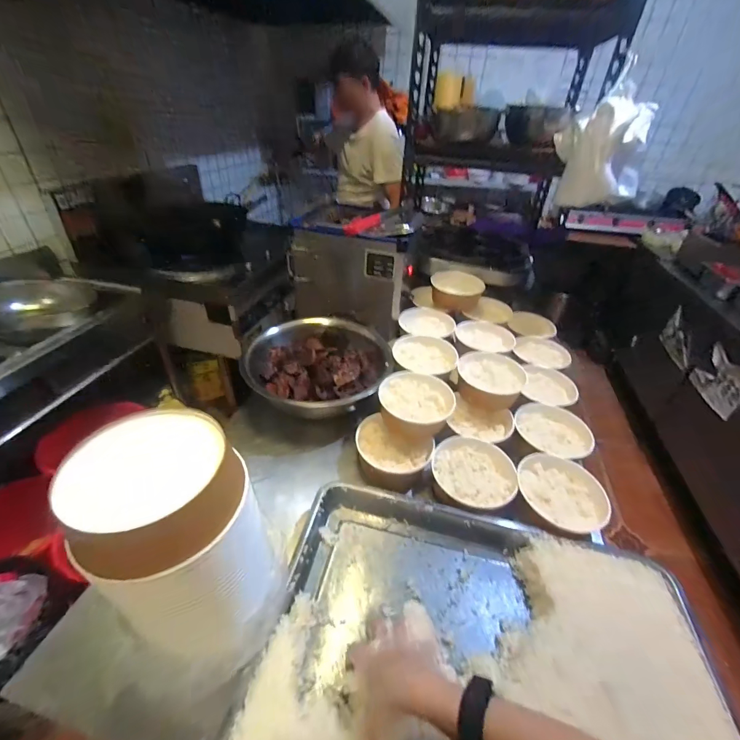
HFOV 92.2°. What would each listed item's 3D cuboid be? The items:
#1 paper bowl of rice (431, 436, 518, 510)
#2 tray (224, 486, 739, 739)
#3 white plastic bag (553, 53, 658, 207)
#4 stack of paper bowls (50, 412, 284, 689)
[{"bbox_3d":[0.202,0.209,0.708,0.155,0.058,0.152,3,38,-2],"label":"paper bowl of rice"},{"bbox_3d":[0.158,0.379,0.484,0.570,0.059,0.369,10,38,8],"label":"tray"},{"bbox_3d":[0.580,-0.564,0.888,0.207,0.271,0.169,22,41,22],"label":"white plastic bag"},{"bbox_3d":[-0.190,0.199,0.396,0.148,0.288,0.153,30,44,29],"label":"stack of paper bowls"}]

